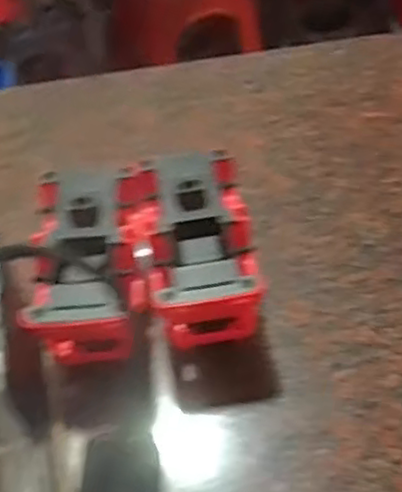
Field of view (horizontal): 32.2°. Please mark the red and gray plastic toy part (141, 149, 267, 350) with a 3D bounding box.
[{"bbox_3d":[0.003,0.007,0.559,0.081,0.102,0.153,-6,51,0],"label":"red and gray plastic toy part"}]

